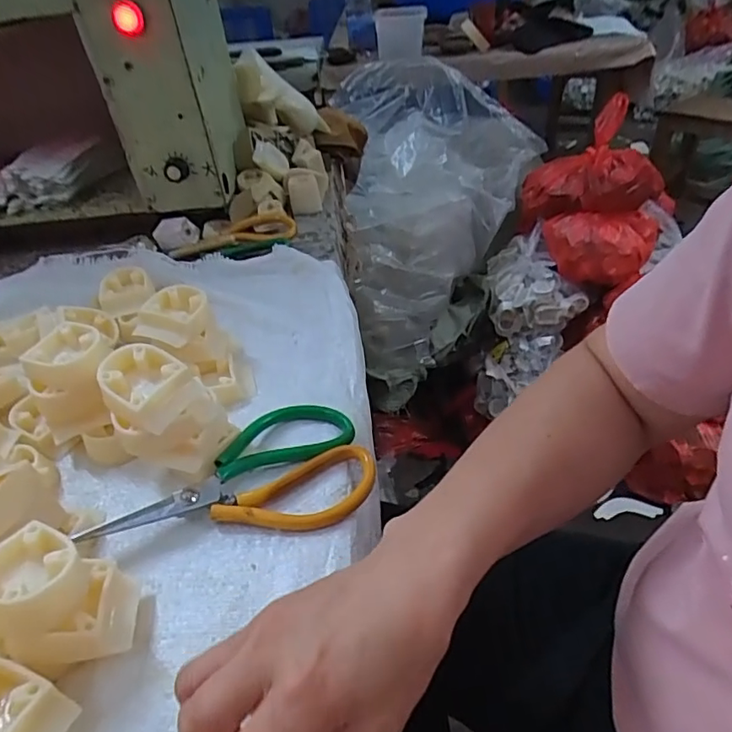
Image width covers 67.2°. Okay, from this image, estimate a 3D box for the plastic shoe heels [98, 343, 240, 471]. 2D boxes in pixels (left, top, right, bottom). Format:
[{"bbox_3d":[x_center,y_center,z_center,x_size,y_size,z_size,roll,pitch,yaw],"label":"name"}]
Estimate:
[{"bbox_3d":[-0.135,0.033,0.374,0.070,0.081,0.062,10,41,17],"label":"plastic shoe heels"}]

